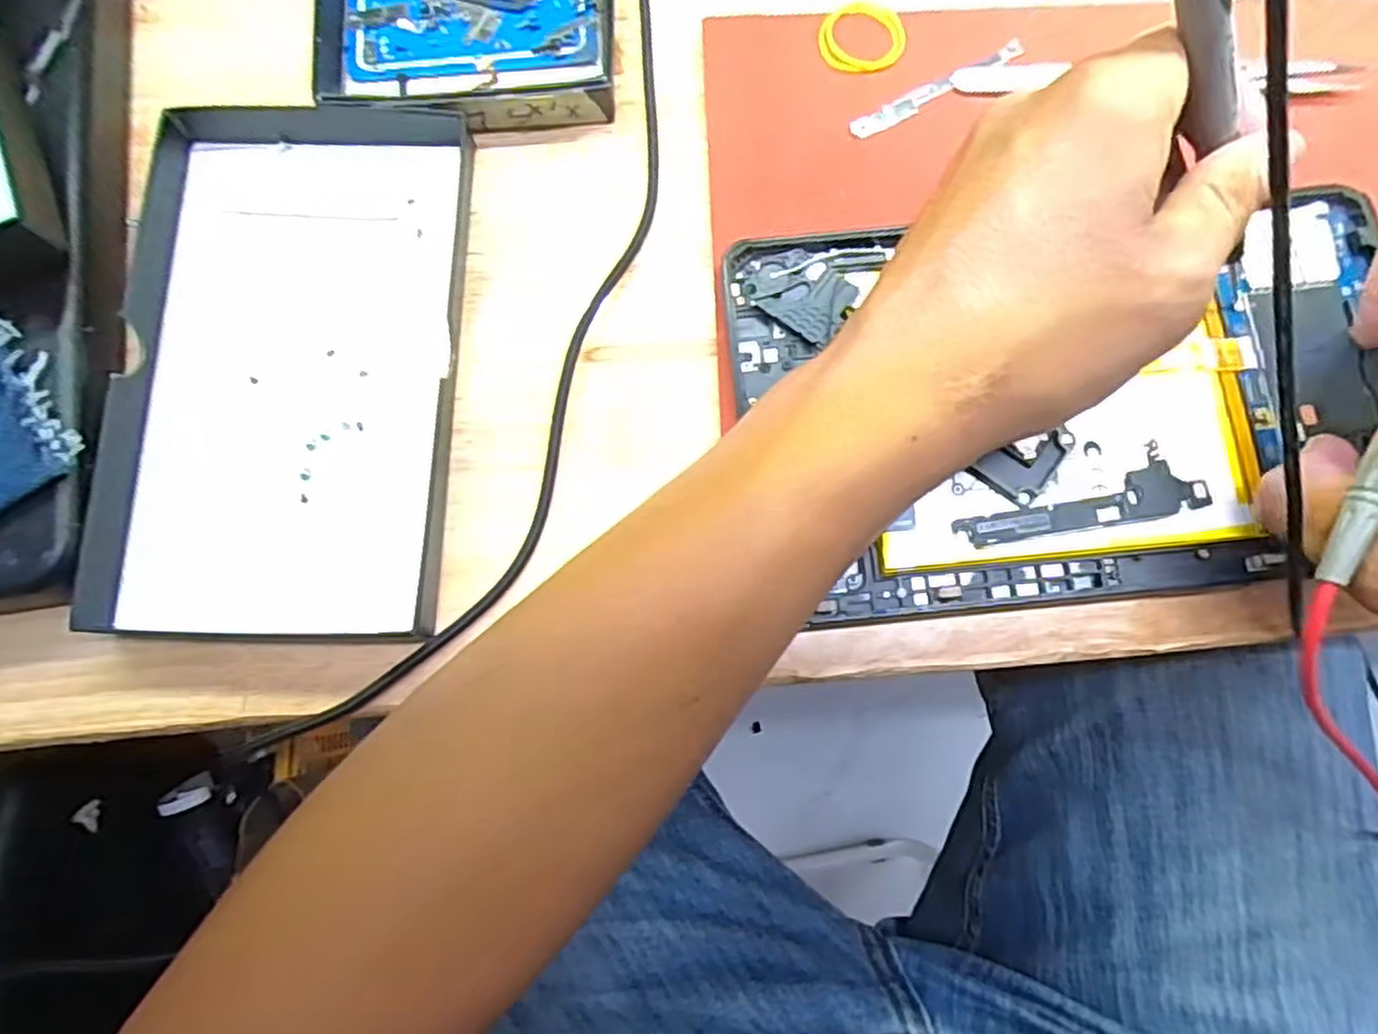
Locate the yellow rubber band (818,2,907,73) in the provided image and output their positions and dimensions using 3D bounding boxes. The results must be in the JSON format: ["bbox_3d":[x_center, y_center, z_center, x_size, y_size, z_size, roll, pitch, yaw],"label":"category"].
[{"bbox_3d":[0.061,-0.169,0.259,0.030,0.004,0.029,0,78,1],"label":"yellow rubber band"}]

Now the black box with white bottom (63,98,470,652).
[{"bbox_3d":[-0.127,-0.053,0.235,0.100,0.017,0.176,-1,78,1],"label":"black box with white bottom"}]

